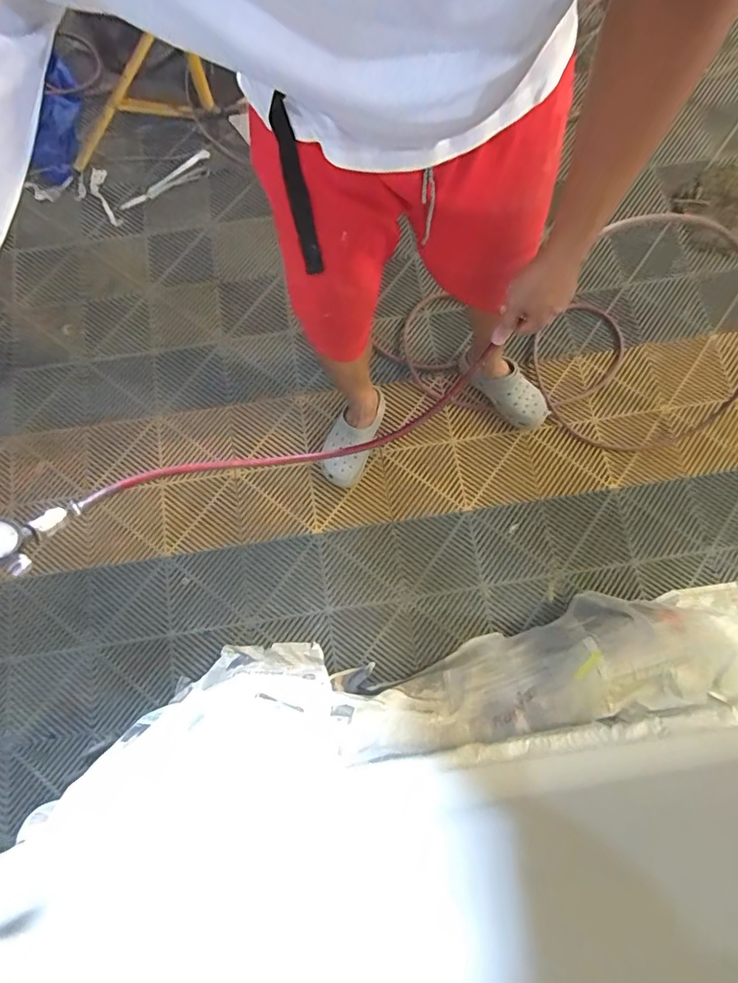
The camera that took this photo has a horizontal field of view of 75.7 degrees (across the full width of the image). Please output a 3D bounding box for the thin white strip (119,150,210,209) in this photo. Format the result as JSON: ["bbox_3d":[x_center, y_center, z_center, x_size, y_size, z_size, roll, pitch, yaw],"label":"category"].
[{"bbox_3d":[-0.631,-0.969,1.500,0.324,0.015,0.069,-39,80,-9],"label":"thin white strip"}]

